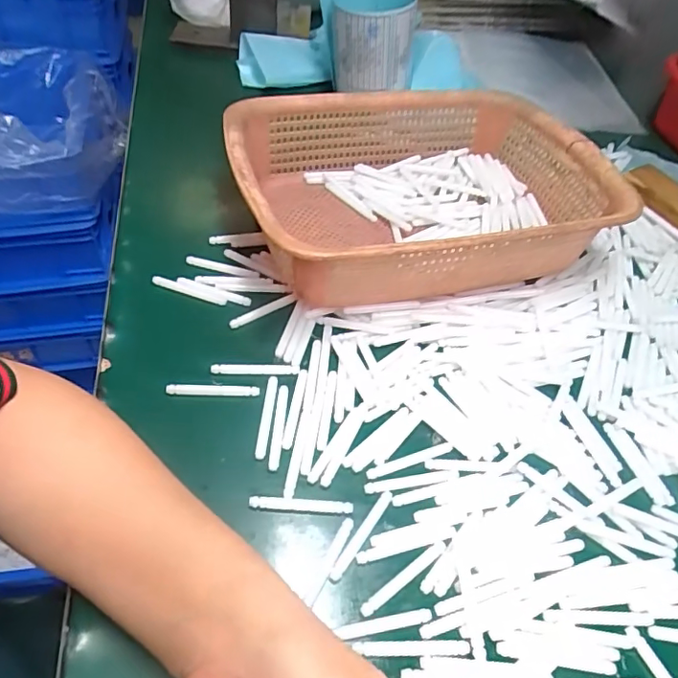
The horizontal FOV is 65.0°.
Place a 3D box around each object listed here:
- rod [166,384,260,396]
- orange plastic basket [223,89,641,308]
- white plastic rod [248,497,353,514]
[{"bbox_3d":[-0.081,0.032,0.343,0.058,0.005,0.006,1,51,-5],"label":"rod"},{"bbox_3d":[0.063,-0.121,0.438,0.283,0.083,0.209,-11,53,-14],"label":"orange plastic basket"},{"bbox_3d":[-0.021,0.093,0.301,0.057,0.004,0.007,4,51,-2],"label":"white plastic rod"}]

